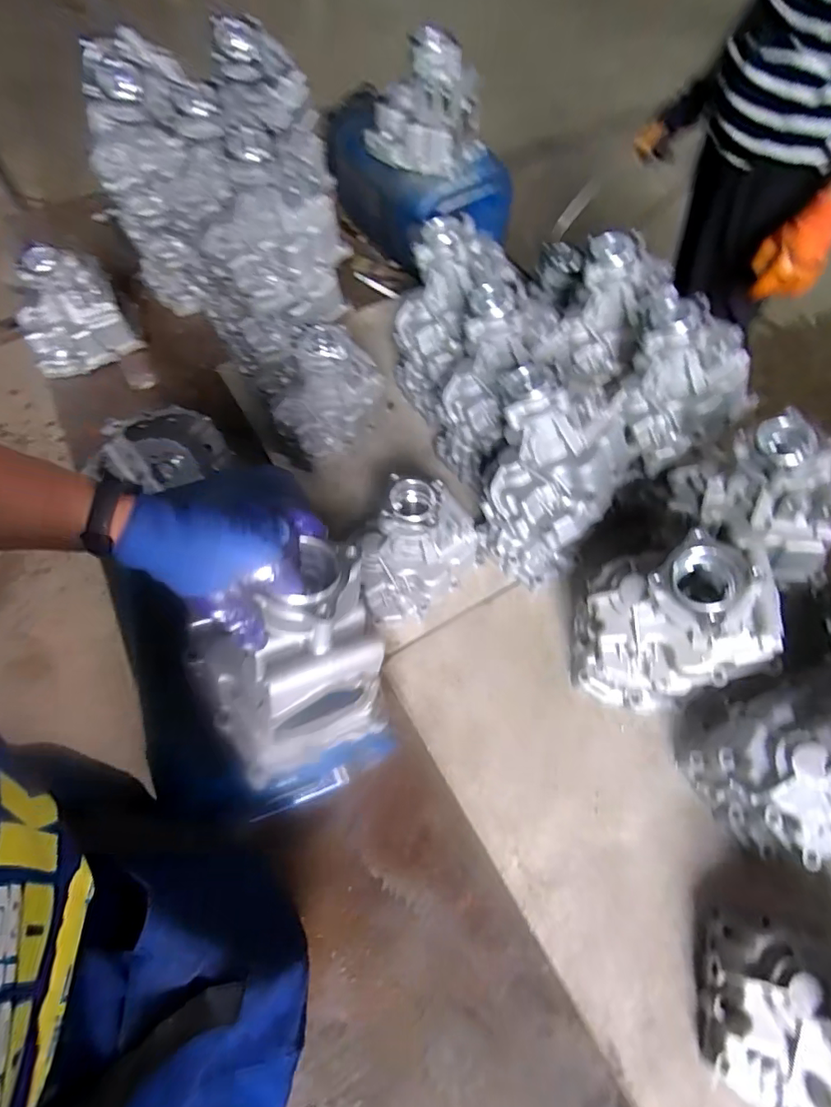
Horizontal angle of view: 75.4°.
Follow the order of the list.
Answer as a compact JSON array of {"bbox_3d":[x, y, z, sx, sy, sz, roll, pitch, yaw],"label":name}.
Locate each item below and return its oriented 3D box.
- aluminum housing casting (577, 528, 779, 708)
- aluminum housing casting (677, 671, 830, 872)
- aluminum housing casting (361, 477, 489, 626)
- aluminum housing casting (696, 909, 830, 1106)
[{"bbox_3d":[0.335,0.091,0.738,0.171,0.319,0.177,-4,61,-2],"label":"aluminum housing casting"},{"bbox_3d":[0.468,0.249,0.642,0.165,0.321,0.191,-13,62,-7],"label":"aluminum housing casting"},{"bbox_3d":[0.007,0.005,0.873,0.202,0.195,0.171,10,61,6],"label":"aluminum housing casting"},{"bbox_3d":[0.439,0.513,0.563,0.206,0.200,0.177,24,64,13],"label":"aluminum housing casting"}]

